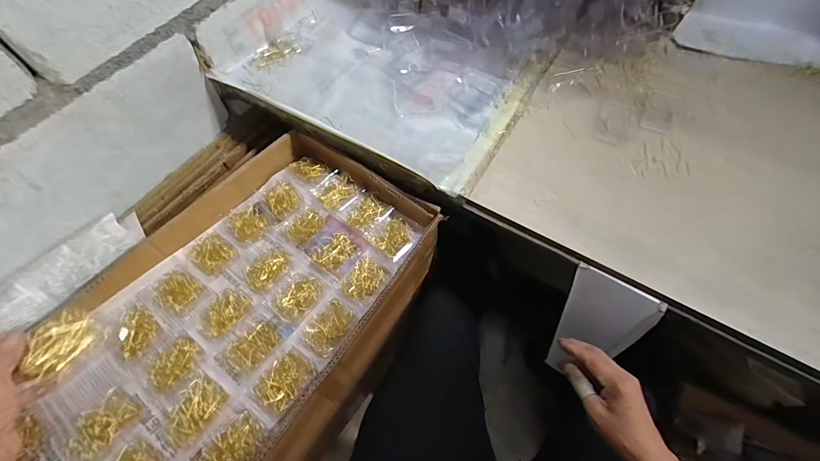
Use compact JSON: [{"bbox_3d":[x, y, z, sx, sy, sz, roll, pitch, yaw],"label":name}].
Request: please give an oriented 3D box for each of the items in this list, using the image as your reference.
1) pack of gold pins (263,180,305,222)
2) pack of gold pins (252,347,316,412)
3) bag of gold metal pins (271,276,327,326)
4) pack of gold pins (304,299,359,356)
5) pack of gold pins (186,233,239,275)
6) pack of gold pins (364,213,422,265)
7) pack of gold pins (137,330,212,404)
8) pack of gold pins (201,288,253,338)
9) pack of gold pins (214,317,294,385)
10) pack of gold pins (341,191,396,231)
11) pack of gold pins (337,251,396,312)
[{"bbox_3d":[-0.206,-0.050,0.578,0.054,0.010,0.071,-35,68,-18],"label":"pack of gold pins"},{"bbox_3d":[-0.152,0.181,0.431,0.051,0.009,0.067,37,67,17],"label":"pack of gold pins"},{"bbox_3d":[-0.155,0.092,0.492,0.054,0.012,0.067,36,67,16],"label":"bag of gold metal pins"},{"bbox_3d":[-0.105,0.128,0.468,0.050,0.009,0.065,37,67,16],"label":"pack of gold pins"},{"bbox_3d":[-0.296,0.033,0.530,0.063,0.009,0.053,33,66,15],"label":"pack of gold pins"},{"bbox_3d":[-0.024,0.007,0.544,0.068,0.010,0.068,36,67,16],"label":"pack of gold pins"},{"bbox_3d":[-0.294,0.167,0.439,0.064,0.010,0.070,38,67,17],"label":"pack of gold pins"},{"bbox_3d":[-0.251,0.111,0.479,0.047,0.008,0.065,37,67,16],"label":"pack of gold pins"},{"bbox_3d":[-0.199,0.148,0.454,0.051,0.013,0.087,40,68,18],"label":"pack of gold pins"},{"bbox_3d":[-0.069,-0.033,0.566,0.067,0.015,0.063,37,67,17],"label":"pack of gold pins"},{"bbox_3d":[-0.062,0.068,0.508,0.055,0.013,0.078,32,66,15],"label":"pack of gold pins"}]

